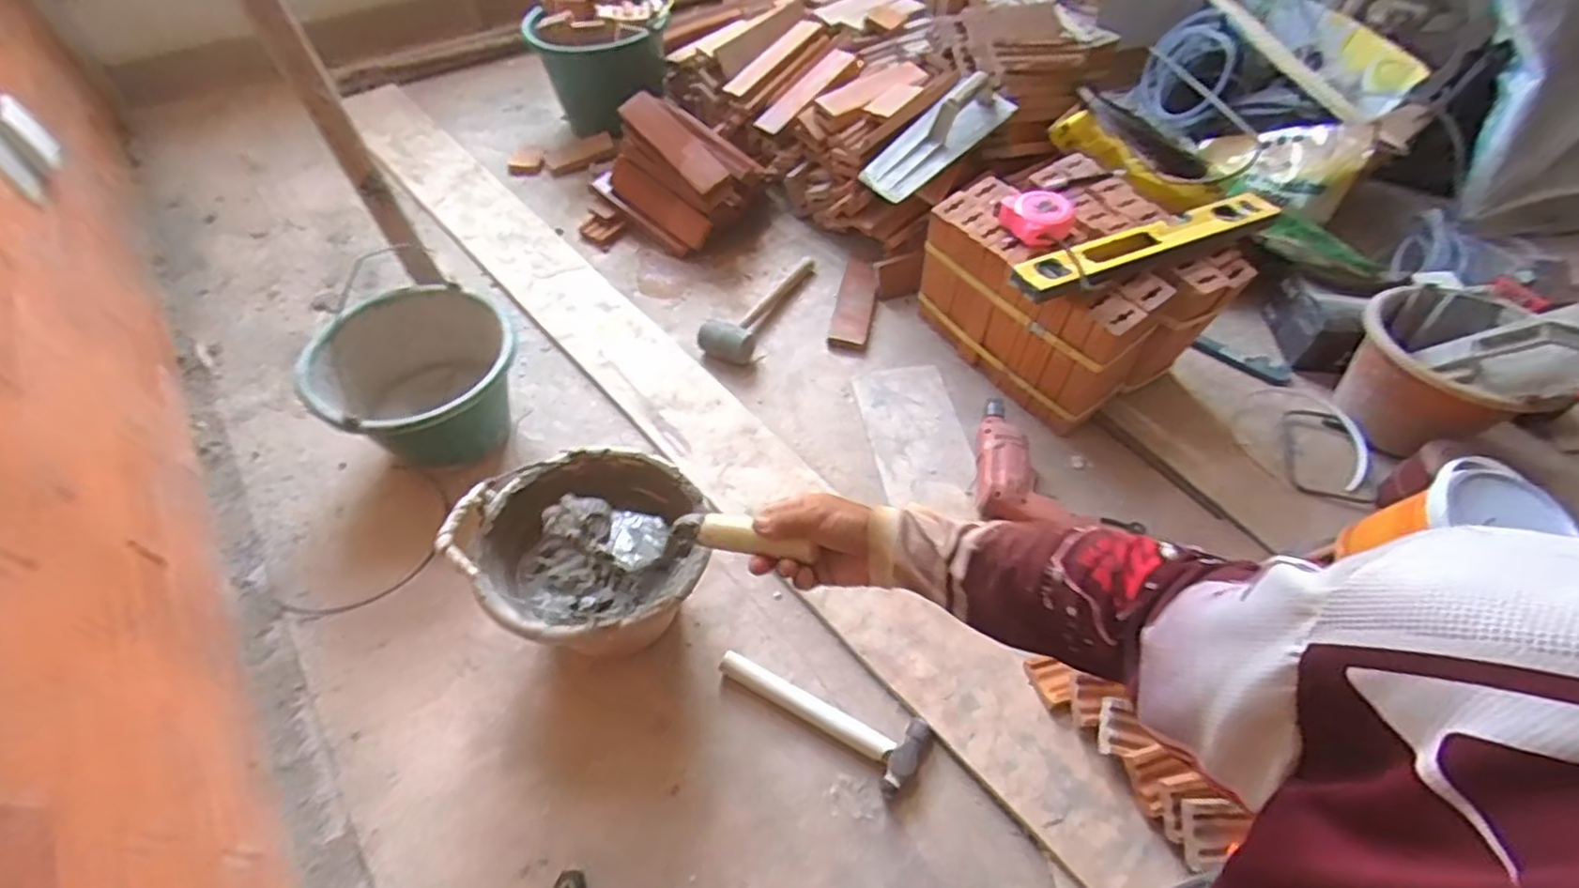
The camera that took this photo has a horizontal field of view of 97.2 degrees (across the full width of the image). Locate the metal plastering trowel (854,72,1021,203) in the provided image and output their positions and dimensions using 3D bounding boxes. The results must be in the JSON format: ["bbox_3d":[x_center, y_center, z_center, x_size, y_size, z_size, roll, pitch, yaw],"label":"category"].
[{"bbox_3d":[0.253,-0.519,1.153,0.299,0.107,0.072,-38,62,-10],"label":"metal plastering trowel"}]

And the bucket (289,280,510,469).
[{"bbox_3d":[-0.503,-0.075,0.991,0.227,0.187,0.265,36,60,23],"label":"bucket"}]

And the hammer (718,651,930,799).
[{"bbox_3d":[0.031,0.314,0.815,0.252,0.031,0.085,21,56,13],"label":"hammer"}]

